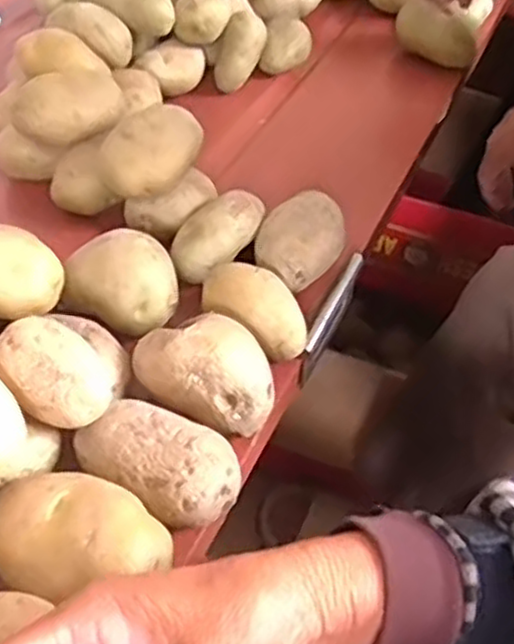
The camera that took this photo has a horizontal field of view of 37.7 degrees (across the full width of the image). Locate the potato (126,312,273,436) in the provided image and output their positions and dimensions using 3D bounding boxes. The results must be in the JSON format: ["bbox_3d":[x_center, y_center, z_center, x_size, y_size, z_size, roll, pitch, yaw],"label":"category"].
[{"bbox_3d":[-0.028,0.024,0.443,0.081,0.038,0.052,25,51,17],"label":"potato"}]

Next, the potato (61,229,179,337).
[{"bbox_3d":[-0.086,-0.028,0.486,0.070,0.040,0.050,13,48,7],"label":"potato"}]

